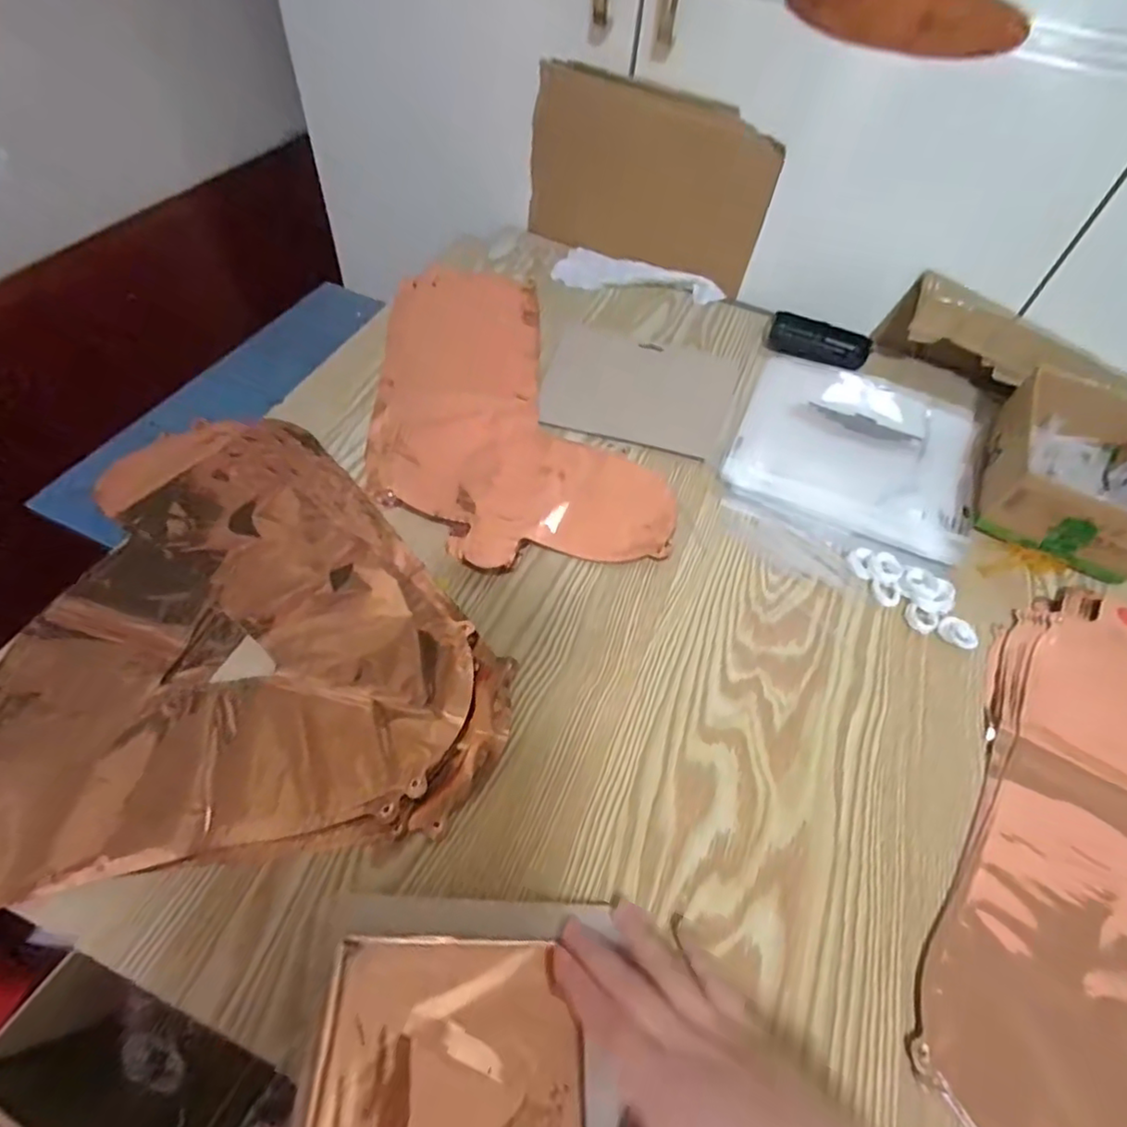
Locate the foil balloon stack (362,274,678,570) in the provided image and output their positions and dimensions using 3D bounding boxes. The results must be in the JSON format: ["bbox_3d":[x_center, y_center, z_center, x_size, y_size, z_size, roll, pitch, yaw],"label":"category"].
[{"bbox_3d":[-0.066,-0.167,0.592,0.239,0.010,0.419,-9,55,-11],"label":"foil balloon stack"}]

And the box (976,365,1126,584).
[{"bbox_3d":[0.468,-0.092,0.549,0.129,0.062,0.205,28,57,15],"label":"box"}]

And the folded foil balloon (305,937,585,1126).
[{"bbox_3d":[-0.050,0.250,0.268,0.119,0.032,0.140,2,54,-4],"label":"folded foil balloon"}]

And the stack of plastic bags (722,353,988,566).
[{"bbox_3d":[0.287,-0.119,0.587,0.219,0.014,0.233,23,55,11],"label":"stack of plastic bags"}]

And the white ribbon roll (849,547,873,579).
[{"bbox_3d":[0.247,-0.002,0.504,0.020,0.007,0.029,12,54,4],"label":"white ribbon roll"}]

